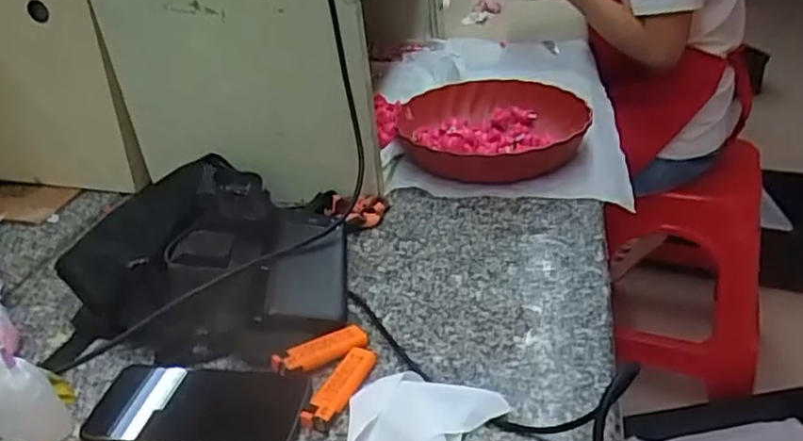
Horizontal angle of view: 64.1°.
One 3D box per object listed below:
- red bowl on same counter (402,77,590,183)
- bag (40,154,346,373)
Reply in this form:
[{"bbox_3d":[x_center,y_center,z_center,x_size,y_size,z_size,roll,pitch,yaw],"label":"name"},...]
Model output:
[{"bbox_3d":[0.121,-0.117,0.853,0.238,0.053,0.236,-2,31,1],"label":"red bowl on same counter"},{"bbox_3d":[-0.184,0.028,0.638,0.261,0.069,0.255,-1,31,2],"label":"bag"}]

